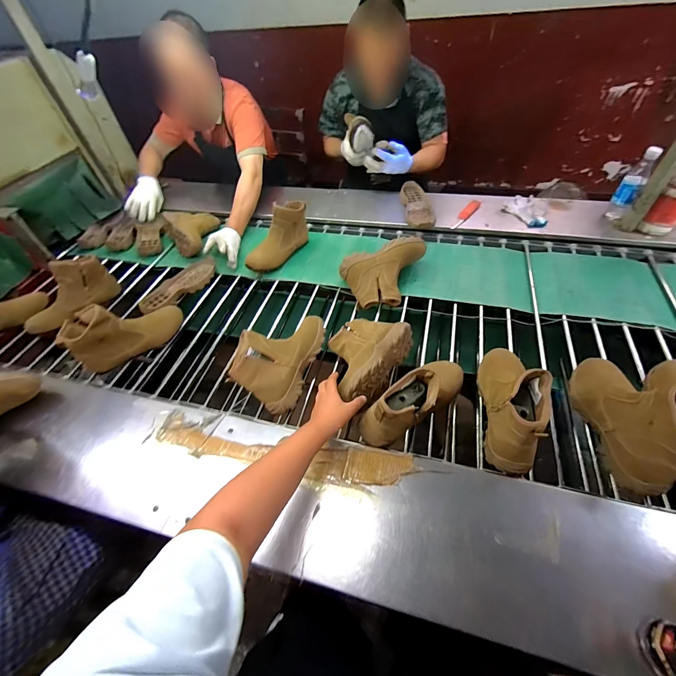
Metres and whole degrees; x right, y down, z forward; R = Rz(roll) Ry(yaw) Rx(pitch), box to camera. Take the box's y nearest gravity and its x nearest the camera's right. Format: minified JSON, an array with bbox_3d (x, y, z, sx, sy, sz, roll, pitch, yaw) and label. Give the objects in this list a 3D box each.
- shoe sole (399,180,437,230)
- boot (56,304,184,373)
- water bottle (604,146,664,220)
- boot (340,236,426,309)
[{"bbox_3d":[0.294,-0.482,1.186,0.106,0.068,0.260,-5,50,2],"label":"shoe sole"},{"bbox_3d":[-0.546,-0.020,0.829,0.253,0.171,0.074,-30,54,-17],"label":"boot"},{"bbox_3d":[0.922,-0.478,1.008,0.060,0.202,0.068,28,59,26],"label":"water bottle"},{"bbox_3d":[0.151,-0.195,0.956,0.253,0.100,0.151,-16,51,-7],"label":"boot"}]

